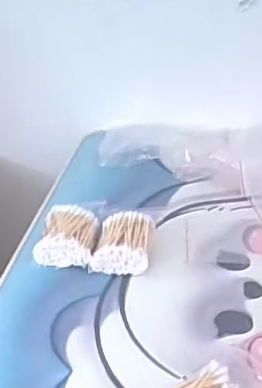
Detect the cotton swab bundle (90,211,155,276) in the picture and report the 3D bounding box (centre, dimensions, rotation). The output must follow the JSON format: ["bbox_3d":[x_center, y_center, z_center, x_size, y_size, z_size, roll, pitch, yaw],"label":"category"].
[{"bbox_3d":[-0.008,0.052,0.638,0.061,0.035,0.073,6,34,5],"label":"cotton swab bundle"}]

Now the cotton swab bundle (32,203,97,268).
[{"bbox_3d":[-0.067,0.044,0.647,0.060,0.033,0.074,8,34,8],"label":"cotton swab bundle"}]

